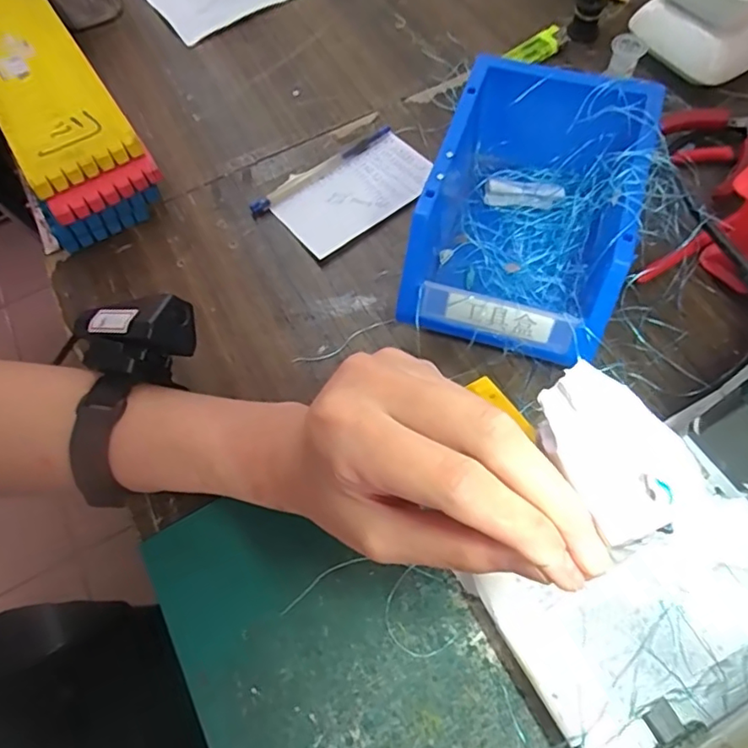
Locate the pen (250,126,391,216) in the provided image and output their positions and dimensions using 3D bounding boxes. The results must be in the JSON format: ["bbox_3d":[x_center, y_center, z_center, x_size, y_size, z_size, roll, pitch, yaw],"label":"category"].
[{"bbox_3d":[-0.040,-0.164,0.450,0.133,0.006,0.013,-35,67,-14],"label":"pen"}]

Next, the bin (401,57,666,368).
[{"bbox_3d":[0.100,-0.101,0.370,0.120,0.089,0.181,17,65,11],"label":"bin"}]

